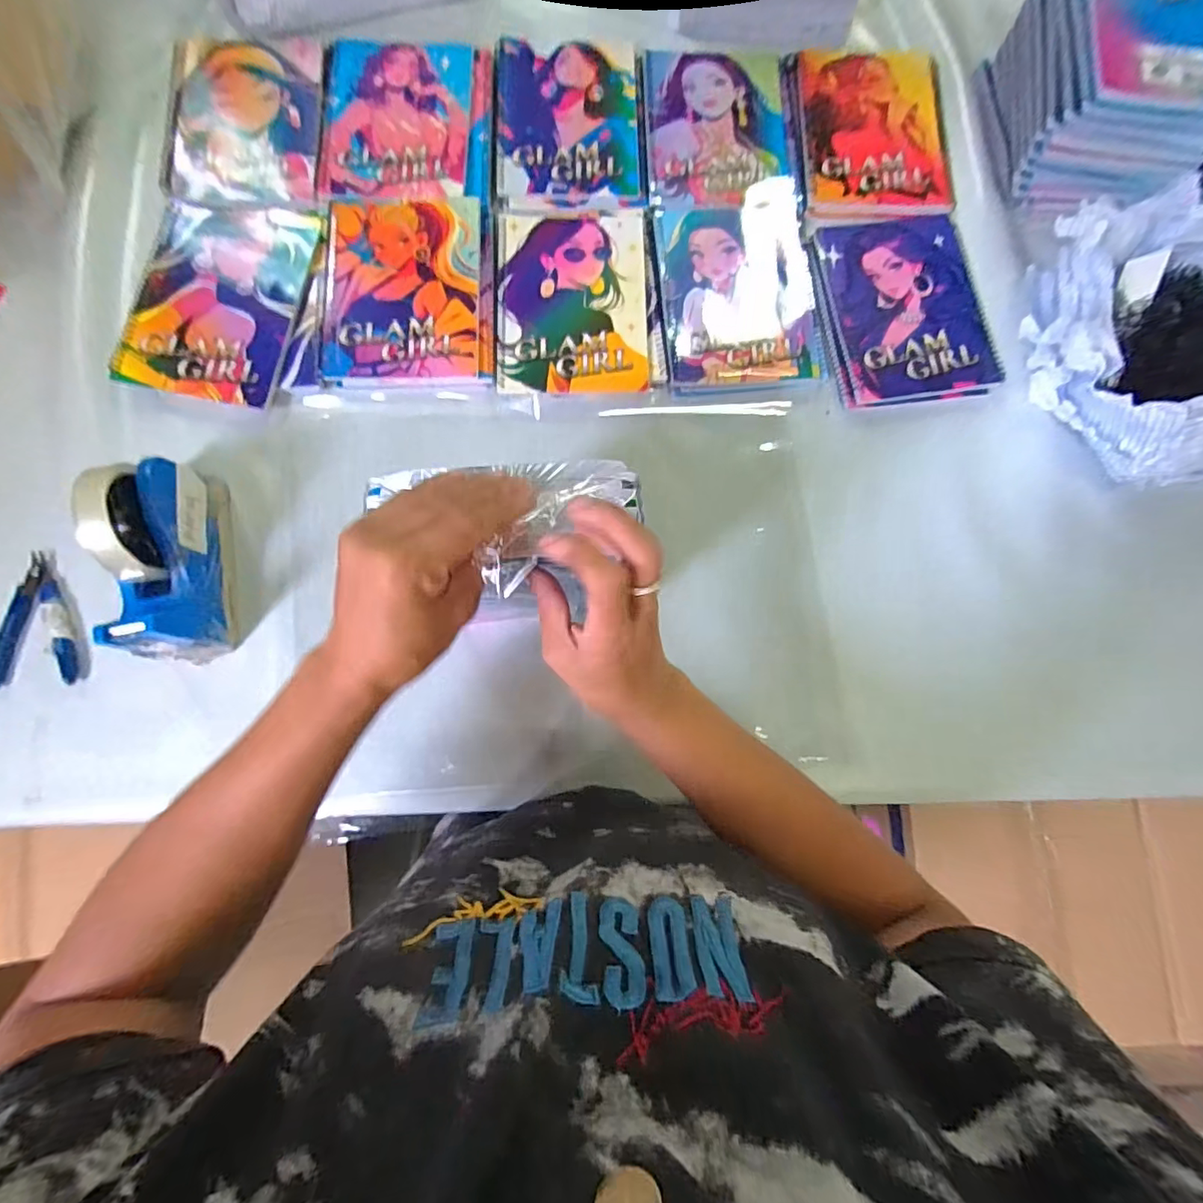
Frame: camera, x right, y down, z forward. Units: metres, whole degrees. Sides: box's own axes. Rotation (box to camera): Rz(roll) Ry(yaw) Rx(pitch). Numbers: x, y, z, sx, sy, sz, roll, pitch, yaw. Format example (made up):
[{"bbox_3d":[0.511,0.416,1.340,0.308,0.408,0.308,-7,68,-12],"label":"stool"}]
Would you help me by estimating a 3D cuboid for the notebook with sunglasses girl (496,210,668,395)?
[{"bbox_3d":[-0.023,-0.302,0.534,0.160,0.007,0.200,-2,81,-2],"label":"notebook with sunglasses girl"}]

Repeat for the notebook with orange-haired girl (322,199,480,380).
[{"bbox_3d":[-0.196,-0.310,0.530,0.148,0.008,0.193,-2,81,-2],"label":"notebook with orange-haired girl"}]

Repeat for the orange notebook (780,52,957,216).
[{"bbox_3d":[0.289,-0.505,0.585,0.172,0.020,0.209,-1,81,-2],"label":"orange notebook"}]

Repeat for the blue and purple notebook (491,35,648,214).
[{"bbox_3d":[-0.037,-0.511,0.571,0.154,0.007,0.219,-2,81,-2],"label":"blue and purple notebook"}]

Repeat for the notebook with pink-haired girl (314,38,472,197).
[{"bbox_3d":[-0.216,-0.510,0.563,0.154,0.007,0.197,-2,81,-2],"label":"notebook with pink-haired girl"}]

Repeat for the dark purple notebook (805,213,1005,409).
[{"bbox_3d":[0.309,-0.299,0.543,0.170,0.010,0.199,-9,81,-3],"label":"dark purple notebook"}]

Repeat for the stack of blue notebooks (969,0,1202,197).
[{"bbox_3d":[0.519,-0.520,0.536,0.186,0.106,0.213,1,81,-1],"label":"stack of blue notebooks"}]

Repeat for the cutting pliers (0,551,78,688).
[{"bbox_3d":[-0.492,0.017,0.472,0.070,0.008,0.115,4,81,-1],"label":"cutting pliers"}]

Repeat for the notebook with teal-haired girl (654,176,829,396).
[{"bbox_3d":[0.140,-0.321,0.541,0.160,0.007,0.229,-4,81,-2],"label":"notebook with teal-haired girl"}]

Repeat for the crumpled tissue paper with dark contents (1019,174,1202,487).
[{"bbox_3d":[0.540,-0.254,0.501,0.253,0.088,0.287,11,81,0],"label":"crumpled tissue paper with dark contents"}]

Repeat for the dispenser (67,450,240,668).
[{"bbox_3d":[-0.359,-0.038,0.435,0.057,0.105,0.166,-6,81,-2],"label":"dispenser"}]

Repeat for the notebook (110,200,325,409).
[{"bbox_3d":[-0.374,-0.294,0.519,0.156,0.011,0.202,11,81,0],"label":"notebook"}]

